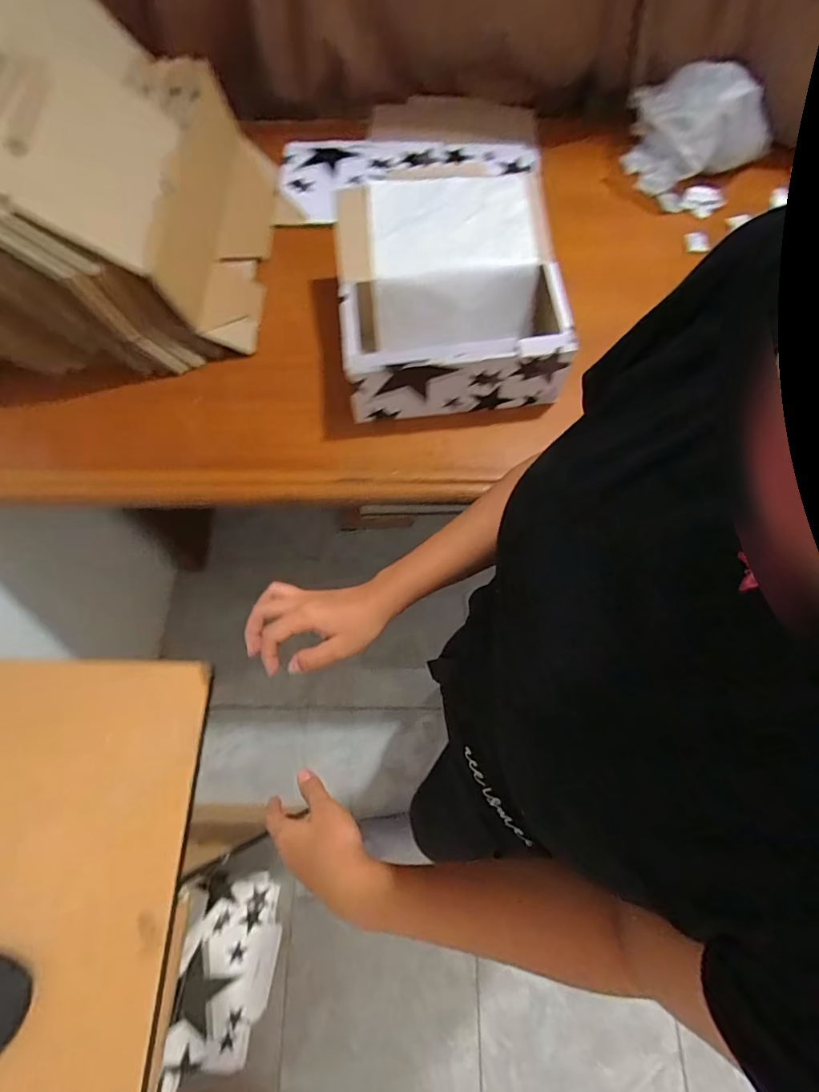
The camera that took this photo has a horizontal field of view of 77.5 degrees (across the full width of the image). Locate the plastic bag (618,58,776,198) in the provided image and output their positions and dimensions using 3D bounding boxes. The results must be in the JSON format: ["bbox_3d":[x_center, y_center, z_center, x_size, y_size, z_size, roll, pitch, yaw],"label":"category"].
[{"bbox_3d":[0.455,-0.661,0.824,0.213,0.147,0.141,30,72,12],"label":"plastic bag"}]

